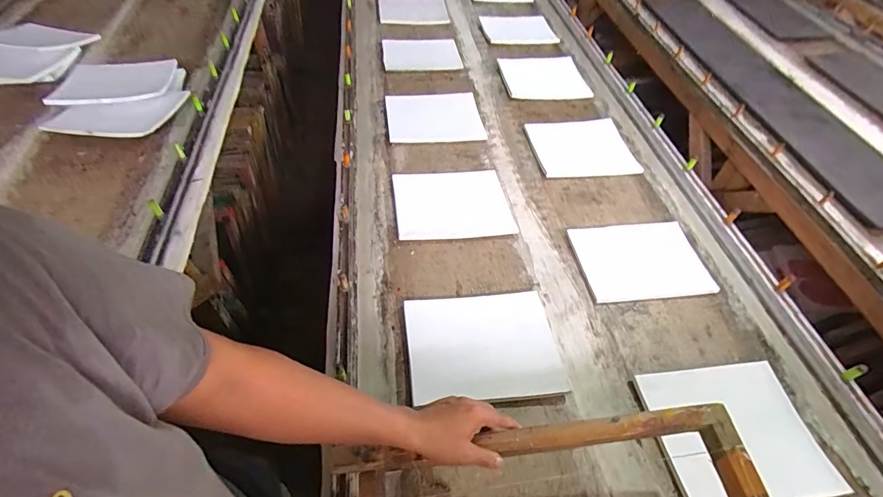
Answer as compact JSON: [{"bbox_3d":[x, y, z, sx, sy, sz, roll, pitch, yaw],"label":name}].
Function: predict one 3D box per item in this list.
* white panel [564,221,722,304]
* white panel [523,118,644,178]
[{"bbox_3d":[0.447,0.025,0.944,0.274,0.013,0.198,-4,54,-6],"label":"white panel"},{"bbox_3d":[0.391,-0.288,1.188,0.268,0.017,0.243,-5,54,-7],"label":"white panel"}]

